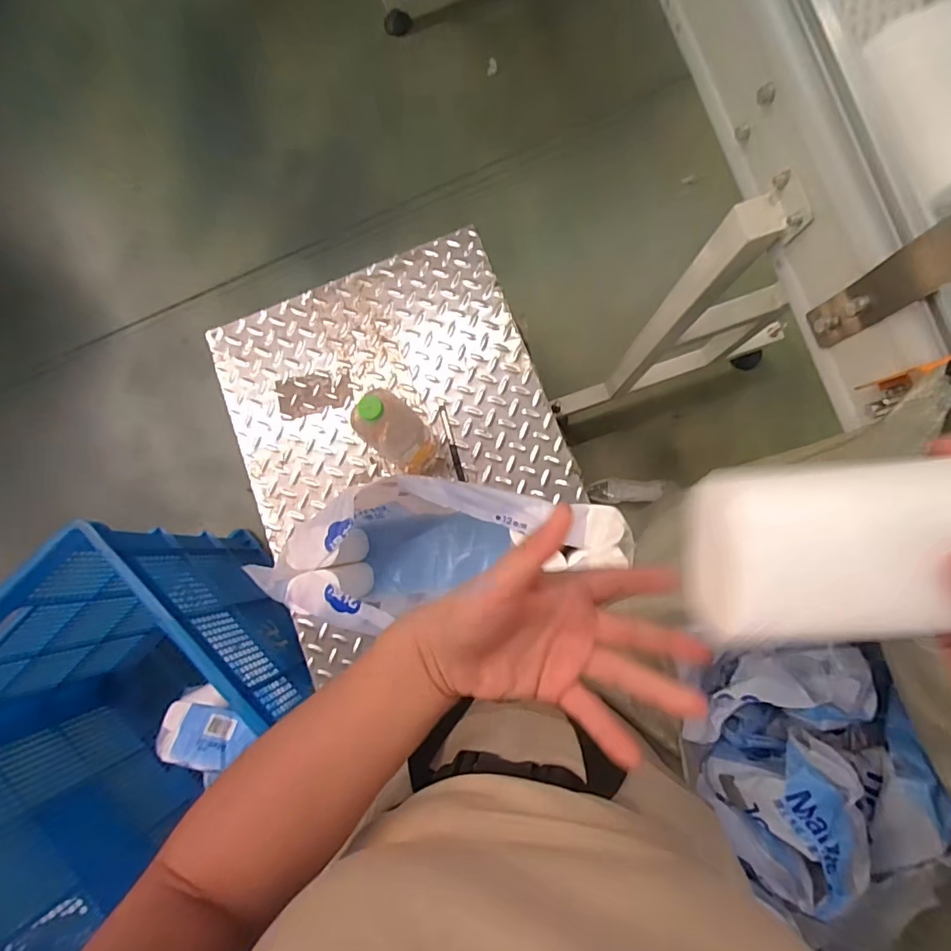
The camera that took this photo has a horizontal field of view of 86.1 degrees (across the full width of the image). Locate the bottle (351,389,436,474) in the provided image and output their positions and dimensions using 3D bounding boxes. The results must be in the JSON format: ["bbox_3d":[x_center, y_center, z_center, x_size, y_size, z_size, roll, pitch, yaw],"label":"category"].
[{"bbox_3d":[-0.105,-0.052,0.703,0.077,0.232,0.071,-1,82,4],"label":"bottle"}]

